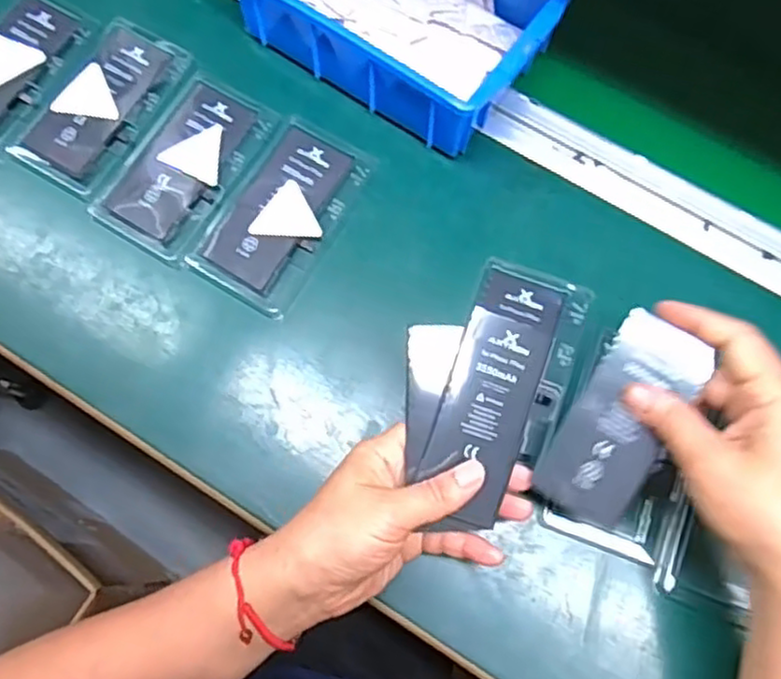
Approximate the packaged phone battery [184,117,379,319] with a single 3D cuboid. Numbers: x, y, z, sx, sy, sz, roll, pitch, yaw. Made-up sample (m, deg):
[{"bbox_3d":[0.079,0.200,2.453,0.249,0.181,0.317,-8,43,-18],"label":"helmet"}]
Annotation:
[{"bbox_3d":[-0.071,-0.085,0.463,0.073,0.006,0.127,31,80,8],"label":"packaged phone battery"}]

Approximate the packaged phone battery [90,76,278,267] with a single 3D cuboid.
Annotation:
[{"bbox_3d":[-0.138,-0.119,0.472,0.074,0.005,0.127,32,80,8],"label":"packaged phone battery"}]

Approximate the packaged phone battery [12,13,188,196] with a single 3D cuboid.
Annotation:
[{"bbox_3d":[-0.199,-0.165,0.489,0.068,0.011,0.126,29,80,8],"label":"packaged phone battery"}]

